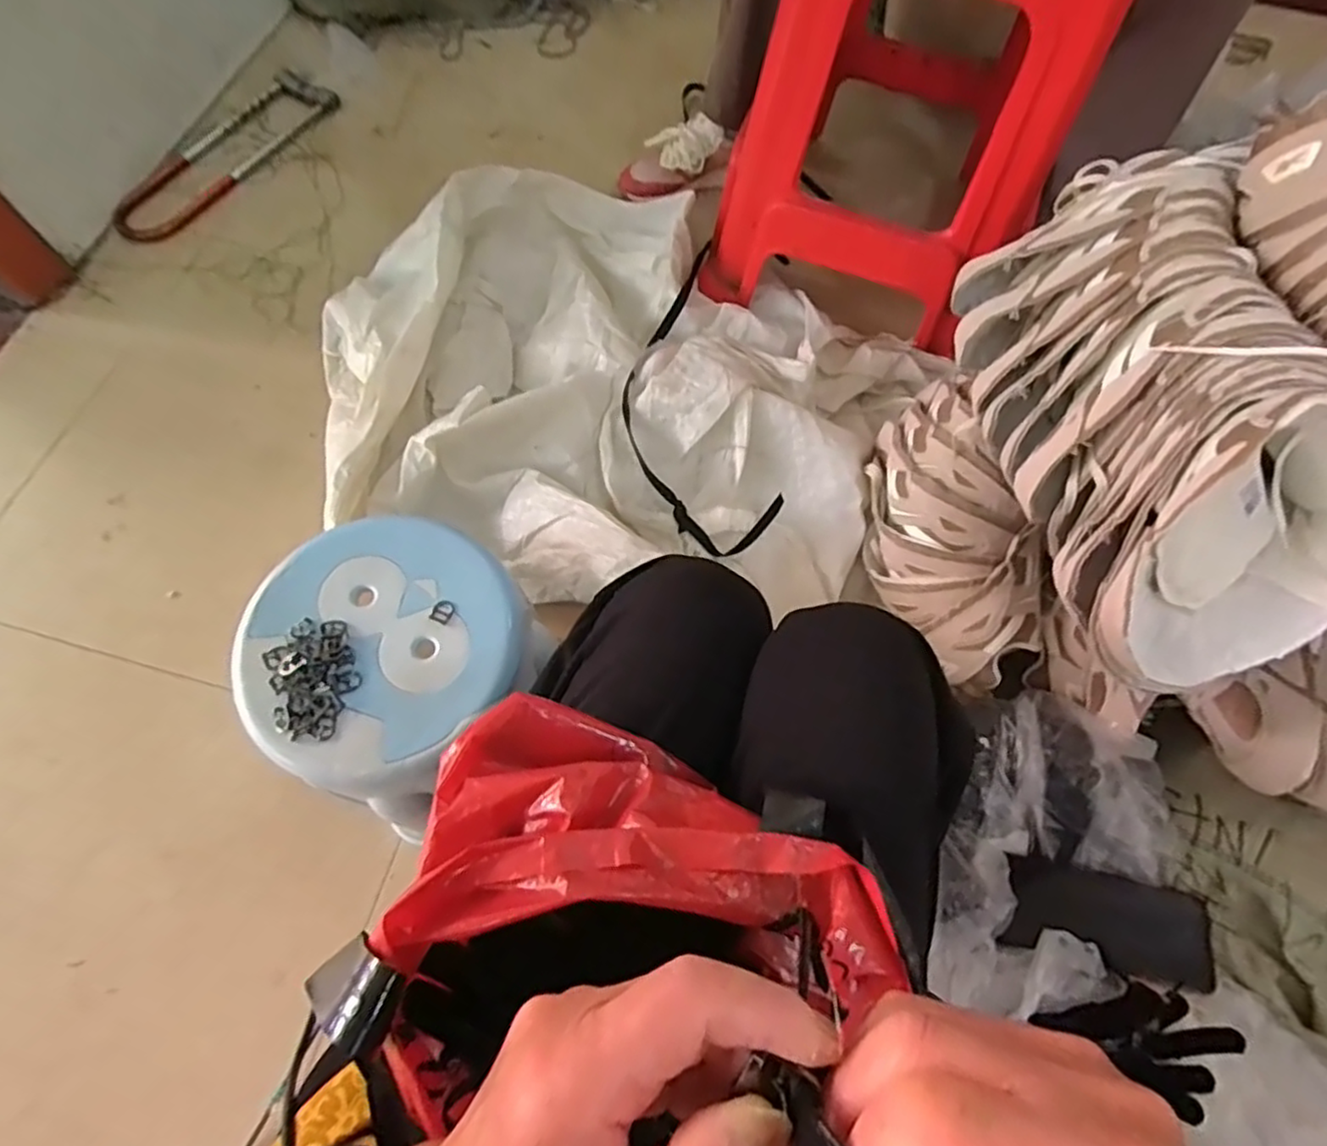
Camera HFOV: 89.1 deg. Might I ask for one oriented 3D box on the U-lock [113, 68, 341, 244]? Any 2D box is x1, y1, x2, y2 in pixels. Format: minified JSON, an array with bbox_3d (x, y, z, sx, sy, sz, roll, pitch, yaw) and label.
[{"bbox_3d":[-0.659,-0.638,1.020,0.113,0.025,0.409,27,60,-7],"label":"U-lock"}]

